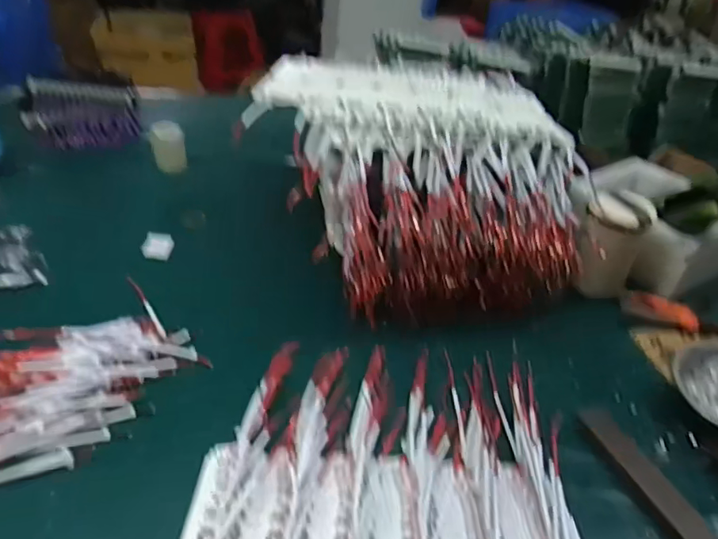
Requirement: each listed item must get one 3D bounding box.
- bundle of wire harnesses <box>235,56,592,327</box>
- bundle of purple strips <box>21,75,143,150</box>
[{"bbox_3d":[0.059,-0.127,0.727,0.362,0.207,0.376,0,39,-14],"label":"bundle of wire harnesses"},{"bbox_3d":[-0.510,-0.286,0.995,0.199,0.085,0.117,-11,39,-22],"label":"bundle of purple strips"}]

